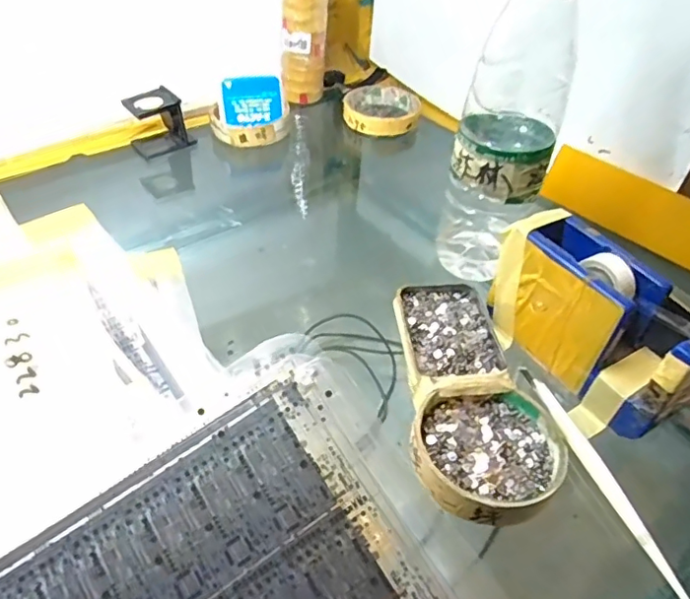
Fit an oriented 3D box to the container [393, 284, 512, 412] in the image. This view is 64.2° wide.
[{"bbox_3d":[0.070,0.024,0.369,0.066,0.020,0.100,-3,44,-6],"label":"container"}]

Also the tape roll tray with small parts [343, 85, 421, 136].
[{"bbox_3d":[0.042,-0.213,0.620,0.083,0.023,0.099,5,44,2],"label":"tape roll tray with small parts"}]

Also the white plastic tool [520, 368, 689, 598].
[{"bbox_3d":[0.143,0.095,0.312,0.010,0.008,0.144,-13,46,-17],"label":"white plastic tool"}]

